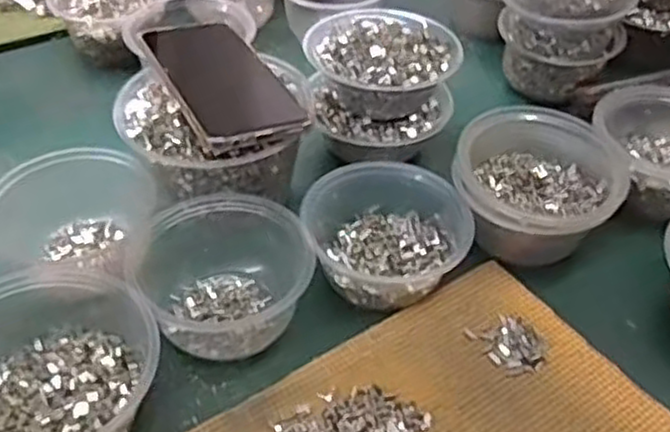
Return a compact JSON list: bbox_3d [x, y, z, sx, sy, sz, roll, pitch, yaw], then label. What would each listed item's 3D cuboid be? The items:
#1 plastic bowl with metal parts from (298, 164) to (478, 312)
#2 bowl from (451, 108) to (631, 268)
[{"bbox_3d":[0.035,0.012,0.517,0.110,0.049,0.100,1,43,-1],"label":"plastic bowl with metal parts"},{"bbox_3d":[0.143,-0.019,0.537,0.119,0.066,0.120,1,43,-1],"label":"bowl"}]

